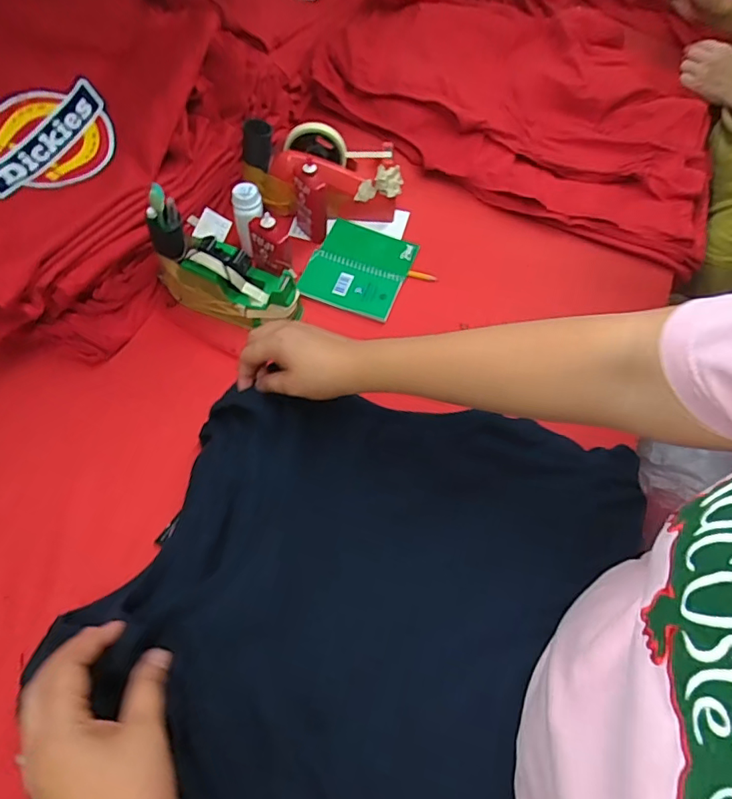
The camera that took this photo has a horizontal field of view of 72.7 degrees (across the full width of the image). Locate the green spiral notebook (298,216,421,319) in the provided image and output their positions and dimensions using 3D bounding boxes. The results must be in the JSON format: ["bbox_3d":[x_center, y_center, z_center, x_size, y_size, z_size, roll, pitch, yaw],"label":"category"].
[{"bbox_3d":[-0.008,-0.193,0.721,0.132,0.025,0.156,19,61,11],"label":"green spiral notebook"}]

